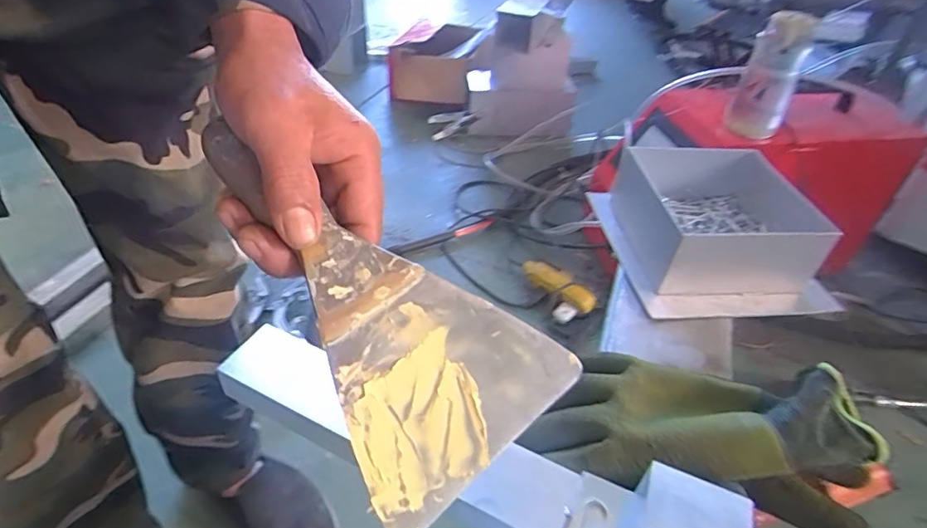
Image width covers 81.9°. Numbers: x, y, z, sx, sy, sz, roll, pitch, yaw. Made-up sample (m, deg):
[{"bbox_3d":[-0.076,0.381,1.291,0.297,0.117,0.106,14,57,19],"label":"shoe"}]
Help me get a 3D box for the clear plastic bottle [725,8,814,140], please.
[{"bbox_3d":[0.544,-0.330,0.951,0.091,0.209,0.100,24,44,22],"label":"clear plastic bottle"}]

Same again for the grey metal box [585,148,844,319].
[{"bbox_3d":[0.257,-0.039,0.546,0.193,0.083,0.182,0,40,-5],"label":"grey metal box"}]

